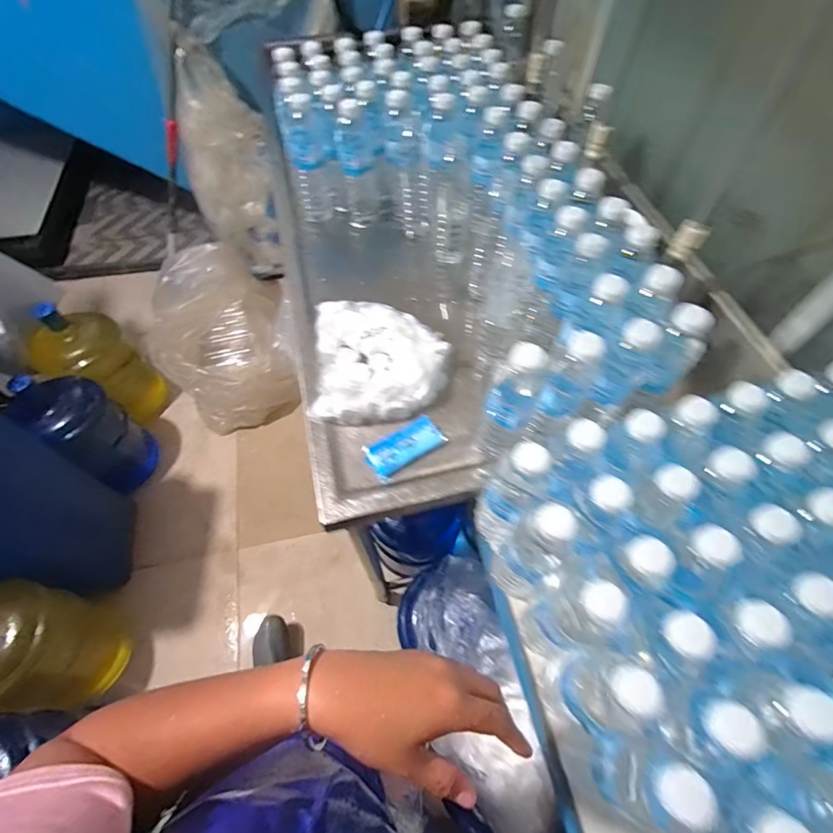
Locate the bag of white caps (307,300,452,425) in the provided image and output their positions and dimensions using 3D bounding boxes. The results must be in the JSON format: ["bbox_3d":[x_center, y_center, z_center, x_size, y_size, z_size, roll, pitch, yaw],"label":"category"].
[{"bbox_3d":[-0.055,-0.096,0.670,0.196,0.050,0.211,-2,59,-1],"label":"bag of white caps"}]

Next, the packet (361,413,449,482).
[{"bbox_3d":[-0.017,0.041,0.611,0.105,0.015,0.055,-31,64,-18],"label":"packet"}]

